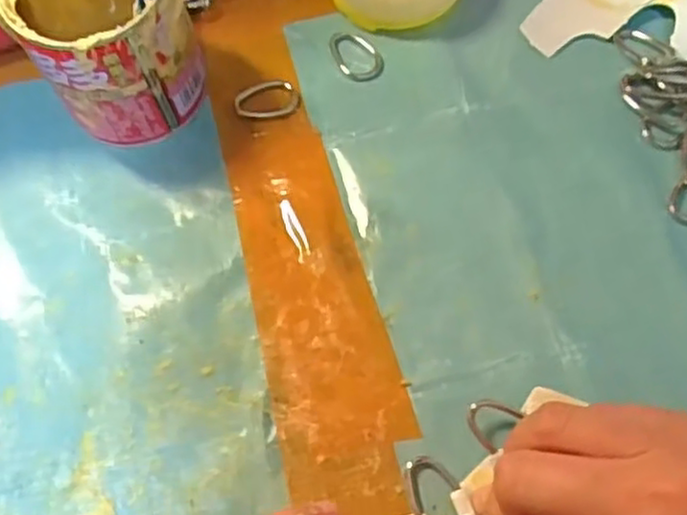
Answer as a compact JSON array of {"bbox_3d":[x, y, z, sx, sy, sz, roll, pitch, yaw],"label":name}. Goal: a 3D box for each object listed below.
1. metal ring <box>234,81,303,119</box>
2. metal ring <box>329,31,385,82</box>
[{"bbox_3d":[-0.034,-0.071,0.323,0.029,0.007,0.016,-6,70,-1],"label":"metal ring"},{"bbox_3d":[0.006,-0.096,0.334,0.021,0.005,0.029,-31,72,-10],"label":"metal ring"}]

